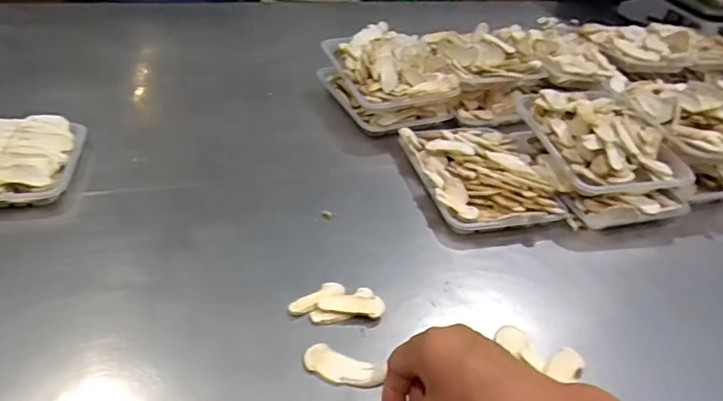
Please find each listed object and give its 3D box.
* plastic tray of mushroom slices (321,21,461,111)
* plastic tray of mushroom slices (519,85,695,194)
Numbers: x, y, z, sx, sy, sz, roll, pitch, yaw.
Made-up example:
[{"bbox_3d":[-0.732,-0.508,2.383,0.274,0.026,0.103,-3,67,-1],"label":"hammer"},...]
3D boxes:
[{"bbox_3d":[0.043,-0.183,0.676,0.148,0.048,0.167,-8,41,-19],"label":"plastic tray of mushroom slices"},{"bbox_3d":[0.268,-0.076,0.578,0.138,0.051,0.161,-1,39,-12],"label":"plastic tray of mushroom slices"}]

